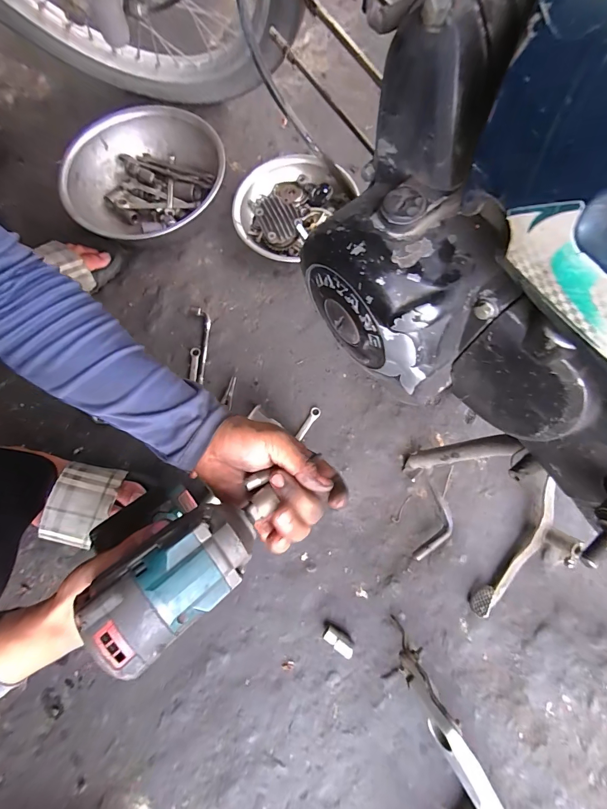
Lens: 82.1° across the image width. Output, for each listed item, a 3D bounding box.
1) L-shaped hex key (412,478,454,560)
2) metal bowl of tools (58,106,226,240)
[{"bbox_3d":[0.183,0.165,0.481,0.040,0.011,0.103,13,84,4],"label":"L-shaped hex key"},{"bbox_3d":[-0.268,-0.384,0.601,0.256,0.094,0.212,-36,78,-6],"label":"metal bowl of tools"}]

